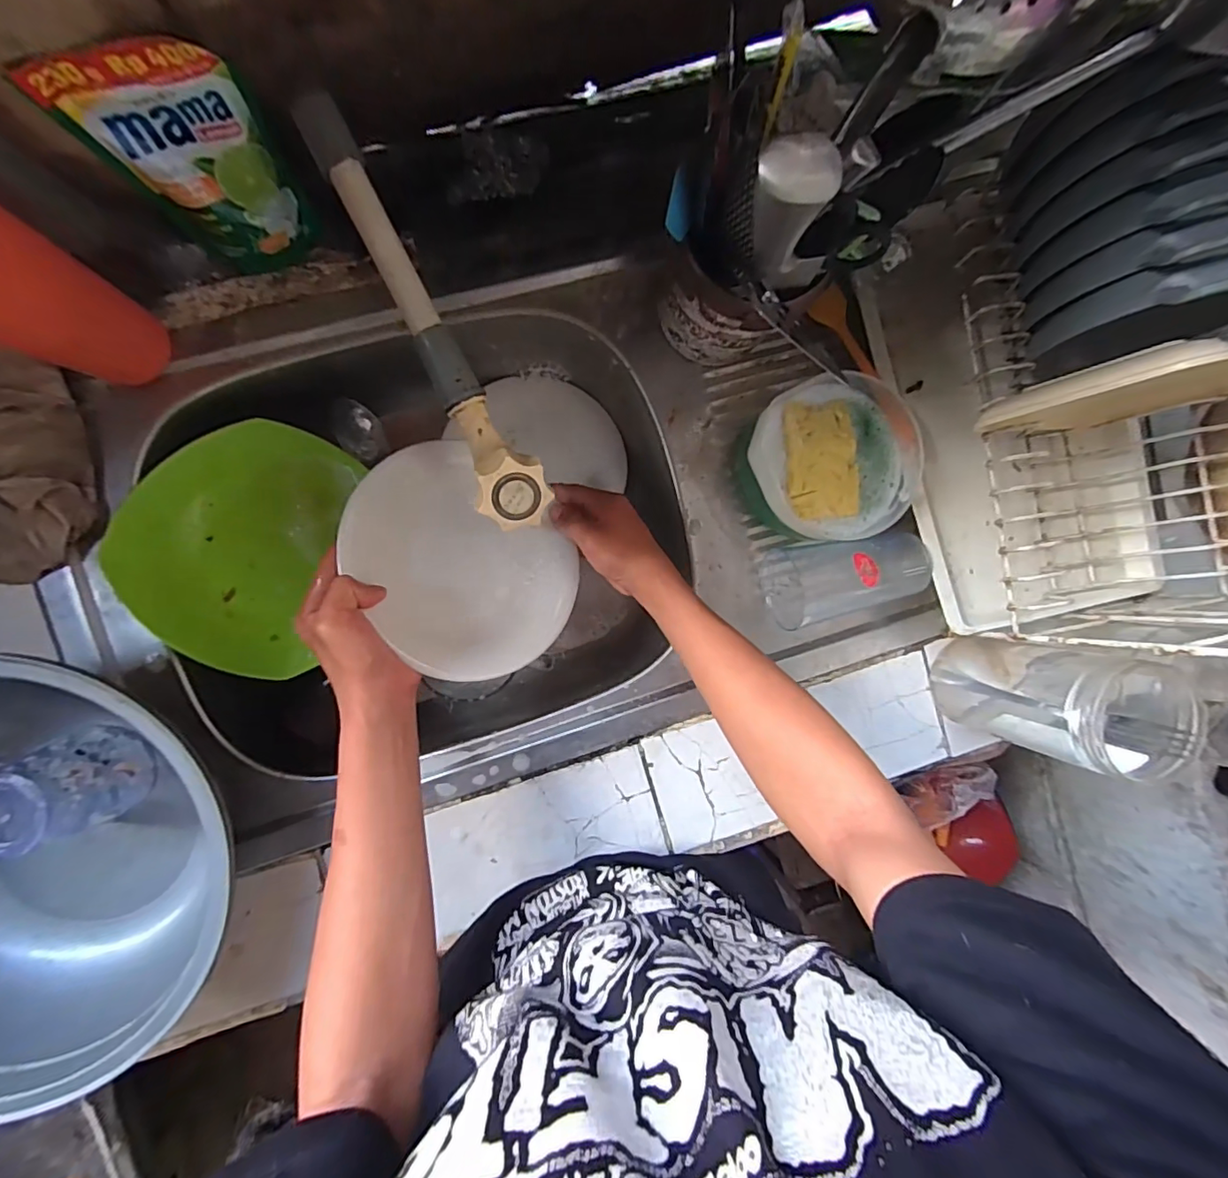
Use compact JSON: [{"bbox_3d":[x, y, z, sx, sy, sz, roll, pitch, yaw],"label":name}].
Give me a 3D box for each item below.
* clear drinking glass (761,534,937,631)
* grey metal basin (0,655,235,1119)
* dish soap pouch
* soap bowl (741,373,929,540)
[{"bbox_3d":[0.217,-0.008,0.497,0.136,0.064,0.074,-9,92,-8],"label":"clear drinking glass"},{"bbox_3d":[-0.426,0.201,0.401,0.296,0.104,0.296,0,91,-9],"label":"grey metal basin"},{"bbox_3d":[-0.293,-0.293,0.385,0.106,0.155,0.039,-20,93,-8],"label":"dish soap pouch"},{"bbox_3d":[0.198,-0.117,0.500,0.151,0.065,0.140,0,91,-9],"label":"soap bowl"}]

